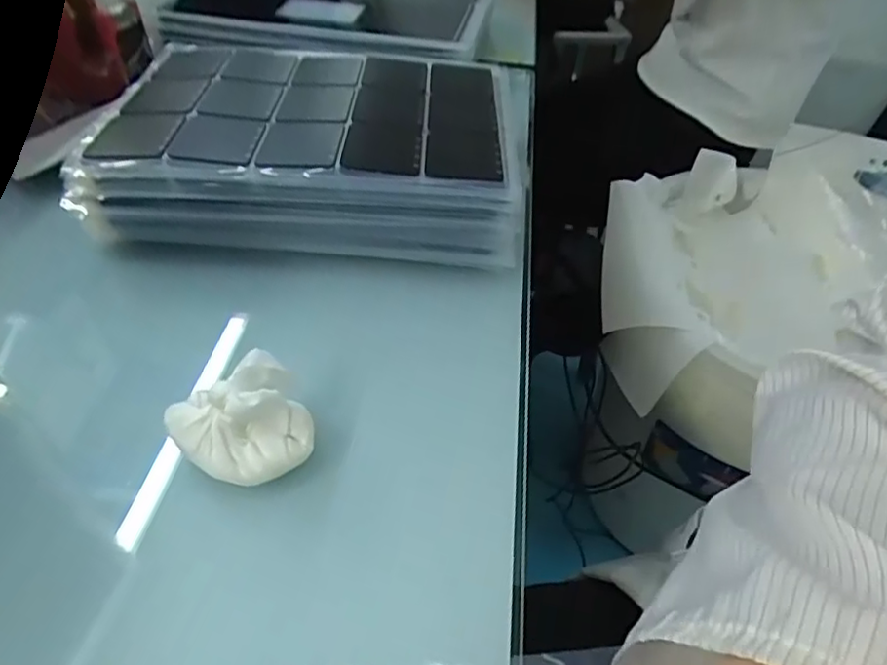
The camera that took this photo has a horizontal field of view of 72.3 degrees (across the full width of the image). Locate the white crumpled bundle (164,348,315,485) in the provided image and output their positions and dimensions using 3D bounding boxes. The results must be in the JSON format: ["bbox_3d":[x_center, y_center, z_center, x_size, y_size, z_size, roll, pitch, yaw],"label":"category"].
[{"bbox_3d":[-0.092,0.039,0.274,0.059,0.037,0.045,-15,47,-19],"label":"white crumpled bundle"}]

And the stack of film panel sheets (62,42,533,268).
[{"bbox_3d":[-0.086,-0.144,0.450,0.287,0.053,0.207,3,44,-1],"label":"stack of film panel sheets"}]

